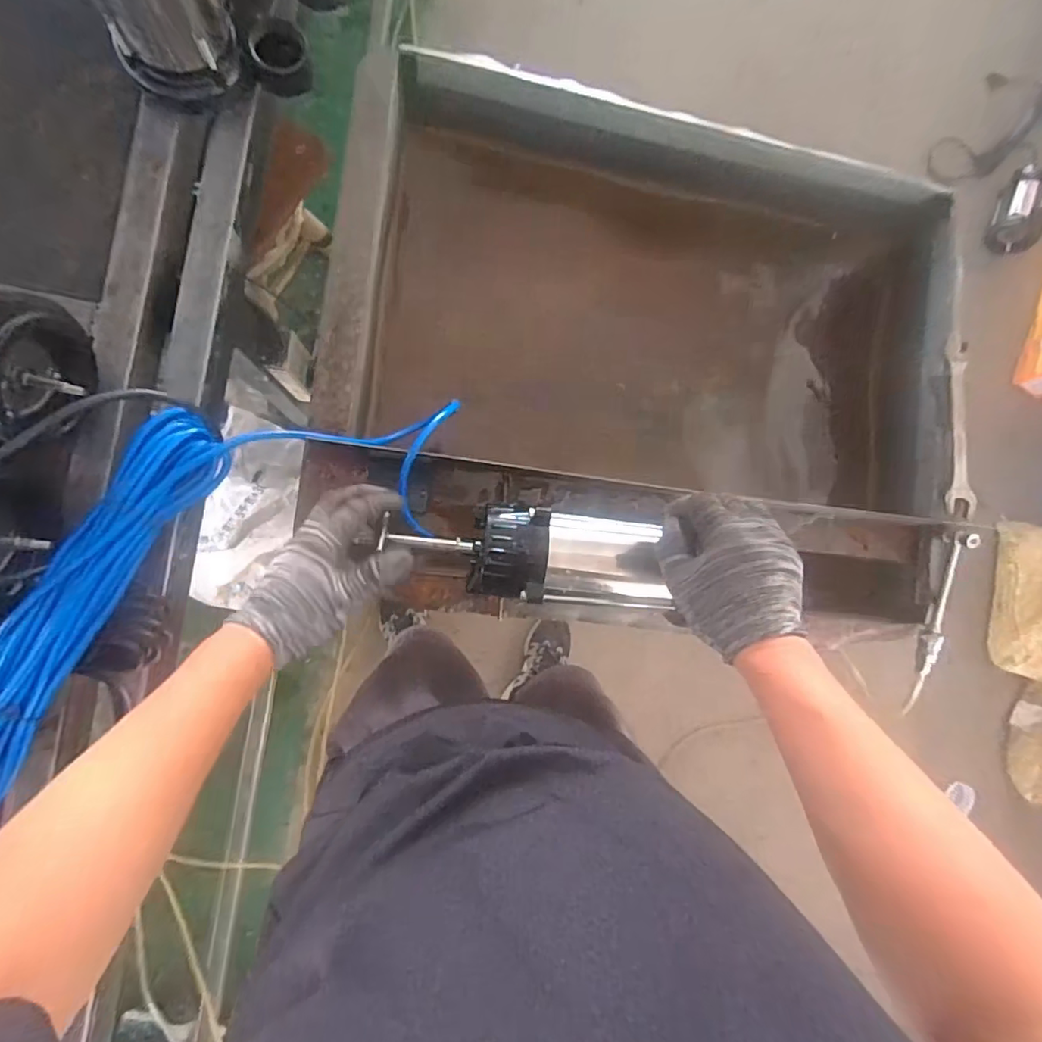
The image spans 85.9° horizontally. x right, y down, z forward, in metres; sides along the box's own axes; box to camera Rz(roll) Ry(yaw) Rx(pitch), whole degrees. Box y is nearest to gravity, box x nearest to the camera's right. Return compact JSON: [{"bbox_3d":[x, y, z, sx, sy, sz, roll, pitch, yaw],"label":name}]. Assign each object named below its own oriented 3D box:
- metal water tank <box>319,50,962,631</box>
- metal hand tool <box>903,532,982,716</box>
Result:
[{"bbox_3d":[0.154,-0.195,0.740,0.723,0.258,0.618,6,87,-9],"label":"metal water tank"},{"bbox_3d":[0.491,0.126,0.660,0.017,0.019,0.235,3,106,-9],"label":"metal hand tool"}]

